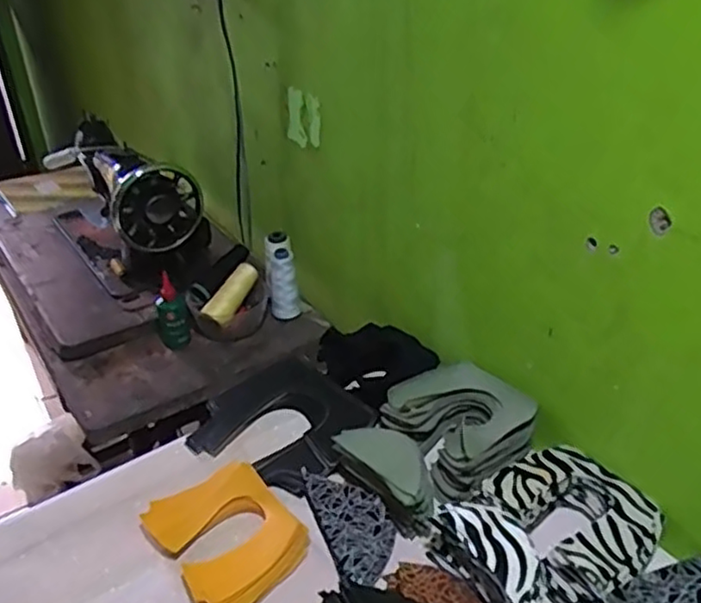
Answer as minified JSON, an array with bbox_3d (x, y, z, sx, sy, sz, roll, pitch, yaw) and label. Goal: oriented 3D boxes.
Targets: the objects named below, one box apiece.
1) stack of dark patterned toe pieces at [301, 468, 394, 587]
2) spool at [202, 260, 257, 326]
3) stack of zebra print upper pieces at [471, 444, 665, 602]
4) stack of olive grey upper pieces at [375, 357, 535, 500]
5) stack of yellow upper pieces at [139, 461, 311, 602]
[{"bbox_3d":[0.003,0.229,0.706,0.070,0.018,0.147,-12,35,-16],"label":"stack of dark patterned toe pieces"},{"bbox_3d":[-0.176,-0.011,1.025,0.036,0.036,0.109,19,60,28],"label":"spool"},{"bbox_3d":[0.228,0.224,0.689,0.136,0.050,0.157,-21,38,-27],"label":"stack of zebra print upper pieces"},{"bbox_3d":[0.130,0.145,0.797,0.140,0.061,0.160,-23,39,-29],"label":"stack of olive grey upper pieces"},{"bbox_3d":[-0.127,0.239,0.697,0.125,0.029,0.159,-25,40,-31],"label":"stack of yellow upper pieces"}]

